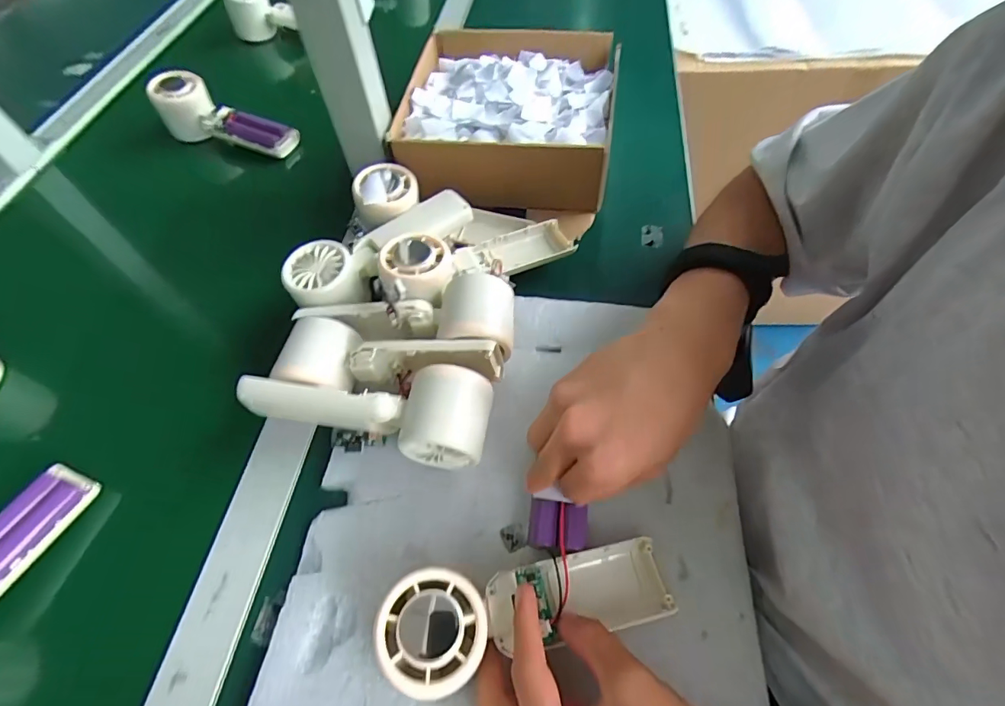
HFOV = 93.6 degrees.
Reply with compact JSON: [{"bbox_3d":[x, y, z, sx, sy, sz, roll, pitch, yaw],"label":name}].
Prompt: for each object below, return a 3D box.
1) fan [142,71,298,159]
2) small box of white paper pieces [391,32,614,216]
[{"bbox_3d":[-0.321,-0.270,0.557,0.165,0.059,0.046,20,60,1],"label":"fan"},{"bbox_3d":[0.008,-0.256,0.500,0.209,0.068,0.222,3,58,6],"label":"small box of white paper pieces"}]

